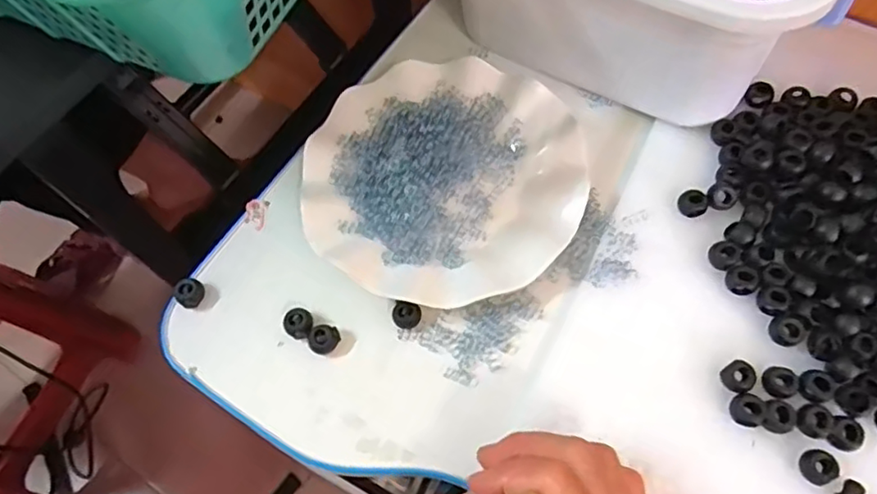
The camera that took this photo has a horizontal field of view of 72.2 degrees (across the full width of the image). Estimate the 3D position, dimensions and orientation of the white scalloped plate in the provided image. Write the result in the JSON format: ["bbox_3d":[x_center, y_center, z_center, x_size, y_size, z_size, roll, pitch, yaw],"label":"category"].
[{"bbox_3d":[0.004,-0.048,0.405,0.177,0.021,0.179,-1,65,3],"label":"white scalloped plate"}]

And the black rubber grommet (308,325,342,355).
[{"bbox_3d":[-0.070,0.056,0.369,0.016,0.008,0.018,31,70,16],"label":"black rubber grommet"}]

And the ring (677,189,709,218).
[{"bbox_3d":[0.162,-0.027,0.383,0.017,0.010,0.015,36,72,18],"label":"ring"}]

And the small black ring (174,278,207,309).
[{"bbox_3d":[-0.160,0.029,0.386,0.016,0.009,0.018,26,69,14],"label":"small black ring"}]

